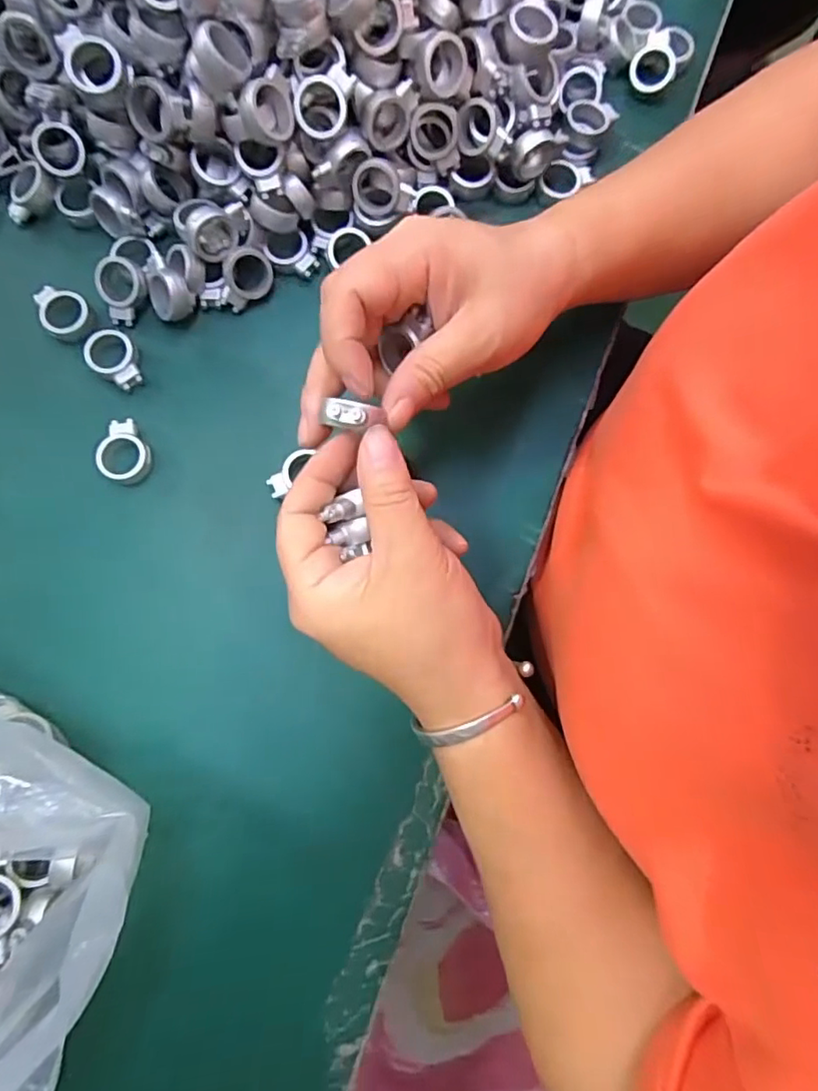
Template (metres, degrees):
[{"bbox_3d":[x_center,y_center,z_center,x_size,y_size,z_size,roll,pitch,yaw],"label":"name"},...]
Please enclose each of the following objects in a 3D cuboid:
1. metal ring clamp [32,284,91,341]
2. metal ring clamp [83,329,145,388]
[{"bbox_3d":[-0.192,-0.131,0.319,0.025,0.005,0.034,-35,84,-7],"label":"metal ring clamp"},{"bbox_3d":[-0.161,-0.102,0.316,0.024,0.009,0.034,-33,83,-7],"label":"metal ring clamp"}]

